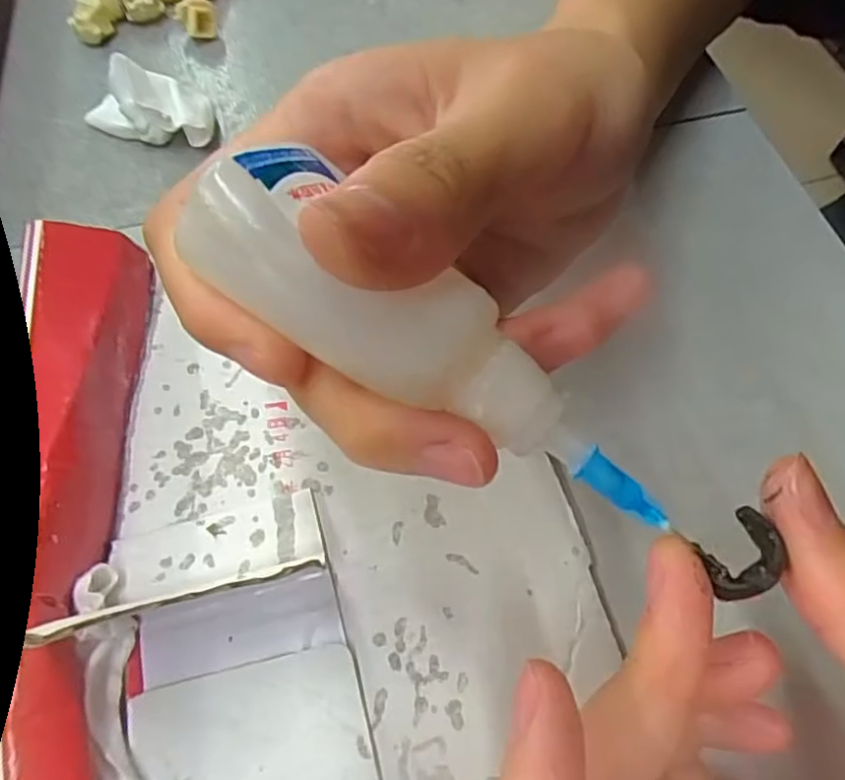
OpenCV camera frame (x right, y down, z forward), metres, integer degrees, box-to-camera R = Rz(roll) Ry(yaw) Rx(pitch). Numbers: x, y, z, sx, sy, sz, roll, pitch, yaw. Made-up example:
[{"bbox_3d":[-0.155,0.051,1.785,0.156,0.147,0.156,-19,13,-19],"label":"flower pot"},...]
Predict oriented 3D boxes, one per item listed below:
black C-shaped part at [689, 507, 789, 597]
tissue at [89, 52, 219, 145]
[{"bbox_3d":[0.054,0.029,0.111,0.014,0.005,0.013,1,62,-3],"label":"black C-shaped part"},{"bbox_3d":[-0.096,-0.103,0.233,0.047,0.023,0.024,23,63,9],"label":"tissue"}]

